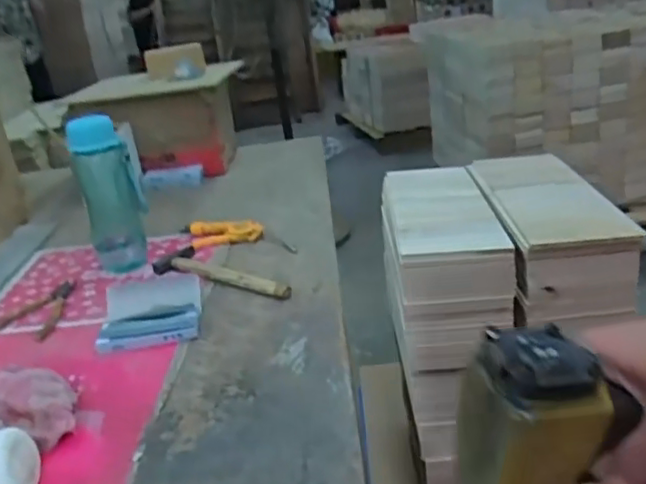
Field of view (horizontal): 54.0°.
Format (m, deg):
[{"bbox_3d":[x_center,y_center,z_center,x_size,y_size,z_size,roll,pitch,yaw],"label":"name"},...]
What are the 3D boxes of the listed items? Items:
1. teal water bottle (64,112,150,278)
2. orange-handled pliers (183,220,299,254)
[{"bbox_3d":[-0.318,-0.071,0.952,0.083,0.225,0.078,-17,25,-23],"label":"teal water bottle"},{"bbox_3d":[-0.143,-0.011,1.032,0.208,0.030,0.072,-1,23,13],"label":"orange-handled pliers"}]

